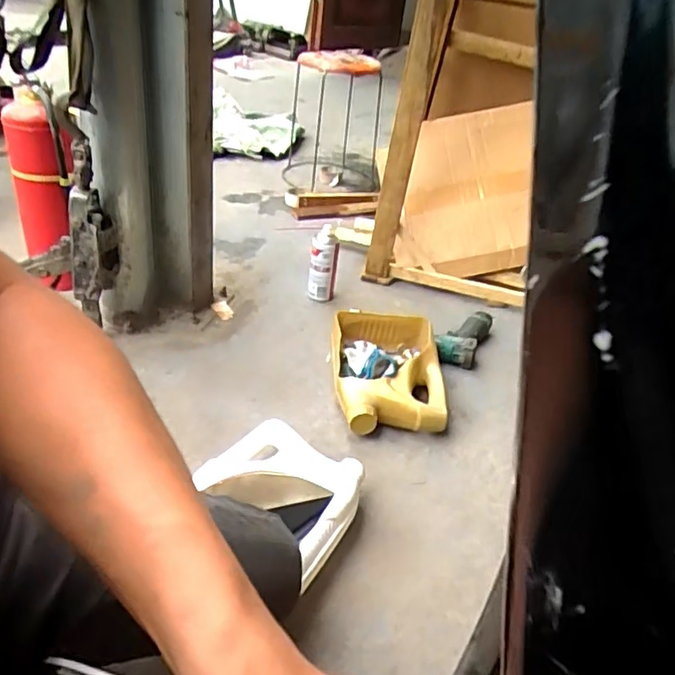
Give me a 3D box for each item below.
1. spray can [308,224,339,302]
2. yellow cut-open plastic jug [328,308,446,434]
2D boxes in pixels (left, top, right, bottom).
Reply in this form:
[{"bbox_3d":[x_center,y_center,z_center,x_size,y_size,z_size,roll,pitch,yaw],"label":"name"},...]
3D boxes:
[{"bbox_3d":[-0.034,-0.177,1.385,0.067,0.171,0.052,2,34,-7],"label":"spray can"},{"bbox_3d":[0.099,0.064,1.159,0.217,0.090,0.304,4,34,-7],"label":"yellow cut-open plastic jug"}]

